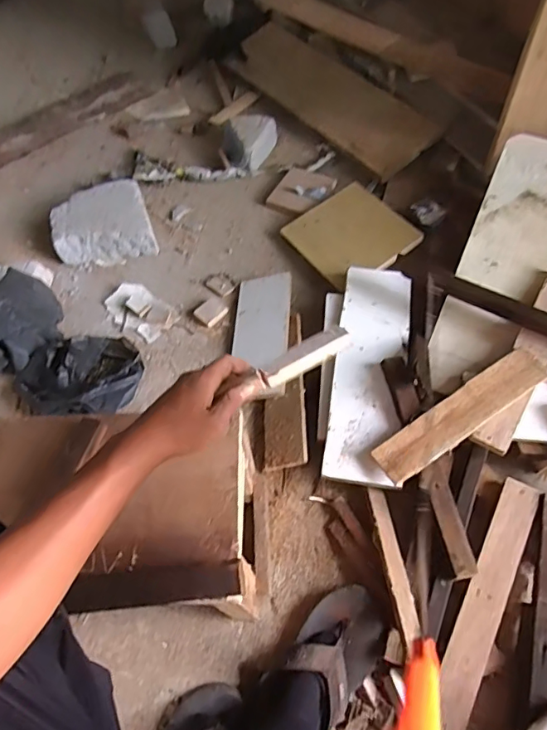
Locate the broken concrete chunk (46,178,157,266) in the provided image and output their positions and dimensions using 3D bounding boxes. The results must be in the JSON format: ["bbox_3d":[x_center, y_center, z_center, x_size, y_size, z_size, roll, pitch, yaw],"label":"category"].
[{"bbox_3d":[-0.368,-0.303,1.084,0.202,0.070,0.186,-15,61,-6],"label":"broken concrete chunk"}]

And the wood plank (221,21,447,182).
[{"bbox_3d":[0.122,-0.675,1.252,0.172,0.032,0.624,-45,65,3],"label":"wood plank"}]

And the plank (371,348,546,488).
[{"bbox_3d":[0.277,0.071,0.744,0.284,0.015,0.064,-34,64,-7],"label":"plank"}]

